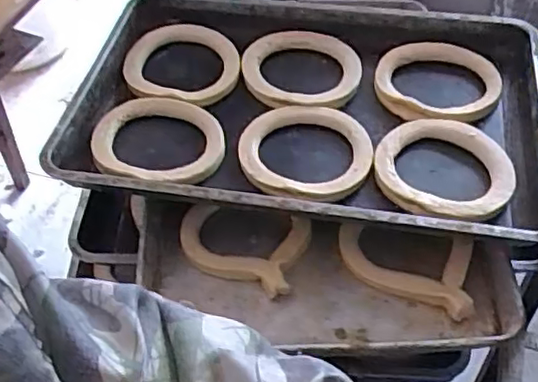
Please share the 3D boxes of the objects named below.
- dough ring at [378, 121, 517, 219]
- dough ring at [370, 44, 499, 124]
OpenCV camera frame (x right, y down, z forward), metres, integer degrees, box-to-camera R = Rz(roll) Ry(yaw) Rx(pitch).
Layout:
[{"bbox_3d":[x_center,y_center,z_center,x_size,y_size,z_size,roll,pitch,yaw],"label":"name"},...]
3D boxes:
[{"bbox_3d":[0.217,-0.033,0.813,0.162,0.027,0.193,9,49,9],"label":"dough ring"},{"bbox_3d":[0.241,-0.156,0.935,0.173,0.029,0.169,-1,48,1],"label":"dough ring"}]

